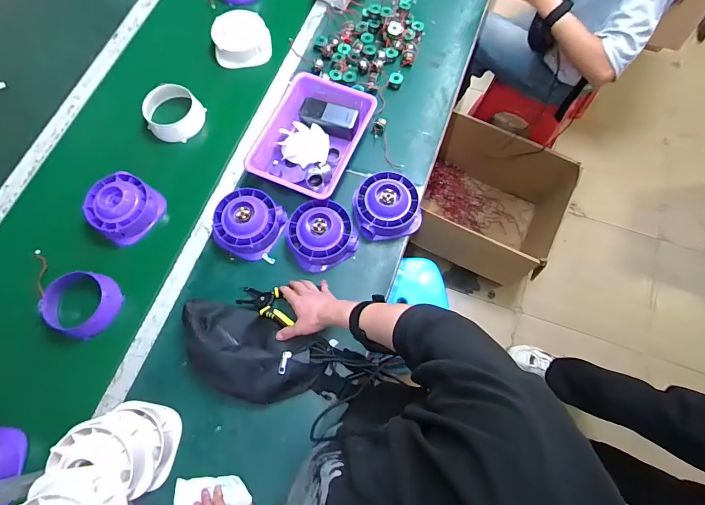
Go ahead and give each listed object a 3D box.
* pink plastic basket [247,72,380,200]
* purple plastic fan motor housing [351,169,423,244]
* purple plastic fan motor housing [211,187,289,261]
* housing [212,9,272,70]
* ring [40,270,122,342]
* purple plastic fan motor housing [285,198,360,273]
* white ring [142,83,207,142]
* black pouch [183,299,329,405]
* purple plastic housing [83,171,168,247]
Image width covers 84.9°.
[{"bbox_3d":[-0.087,-0.257,0.863,0.211,0.067,0.277,26,73,8],"label":"pink plastic basket"},{"bbox_3d":[0.069,-0.099,0.803,0.134,0.059,0.136,0,71,-1],"label":"purple plastic fan motor housing"},{"bbox_3d":[-0.219,-0.061,0.797,0.132,0.062,0.135,0,71,-1],"label":"purple plastic fan motor housing"},{"bbox_3d":[-0.278,-0.533,0.963,0.141,0.065,0.122,-8,72,-3],"label":"housing"},{"bbox_3d":[-0.529,0.100,0.764,0.130,0.057,0.120,0,71,-1],"label":"ring"},{"bbox_3d":[-0.069,-0.042,0.787,0.133,0.067,0.133,0,71,-1],"label":"purple plastic fan motor housing"},{"bbox_3d":[-0.413,-0.323,0.890,0.128,0.074,0.111,-32,74,-11],"label":"white ring"},{"bbox_3d":[-0.191,0.181,0.697,0.268,0.098,0.150,21,72,6],"label":"black pouch"},{"bbox_3d":[-0.486,-0.096,0.822,0.133,0.070,0.133,0,71,-1],"label":"purple plastic housing"}]

